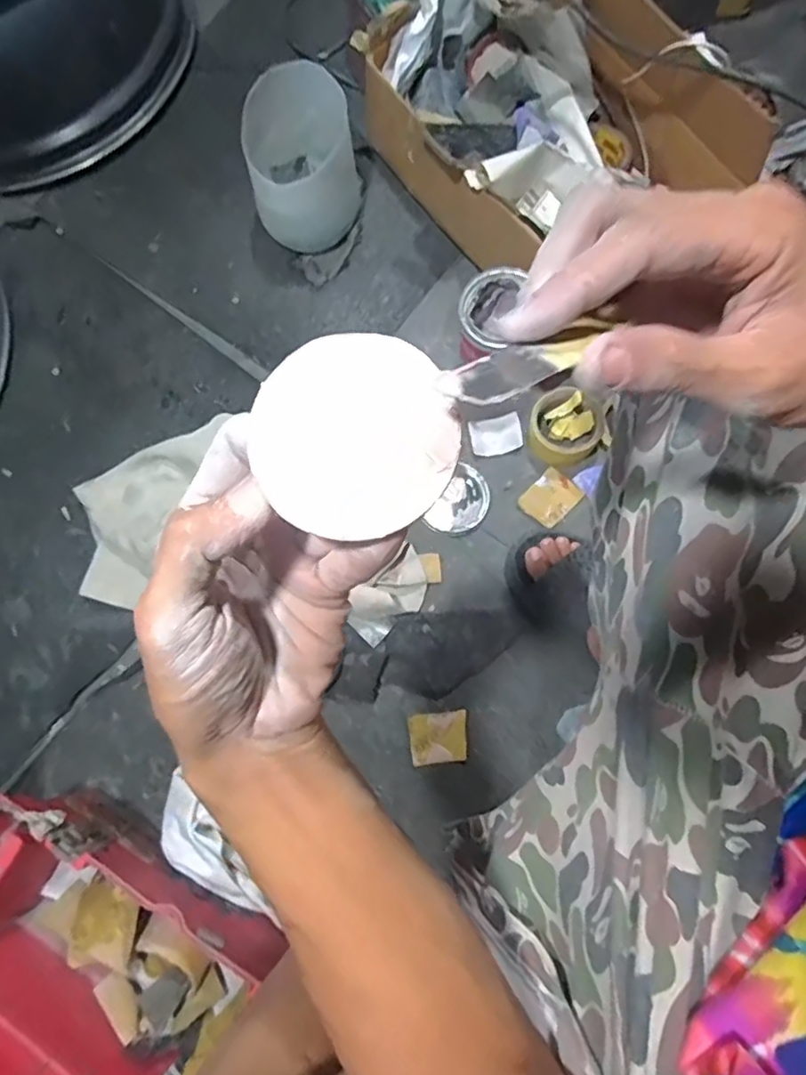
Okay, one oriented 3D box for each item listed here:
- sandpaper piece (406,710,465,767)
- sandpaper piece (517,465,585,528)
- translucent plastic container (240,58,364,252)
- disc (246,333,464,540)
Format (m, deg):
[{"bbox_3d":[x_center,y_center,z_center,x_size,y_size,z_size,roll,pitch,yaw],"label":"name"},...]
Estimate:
[{"bbox_3d":[0.043,0.238,0.712,0.066,0.005,0.056,-8,76,1],"label":"sandpaper piece"},{"bbox_3d":[0.188,-0.050,0.761,0.057,0.007,0.067,44,85,1],"label":"sandpaper piece"},{"bbox_3d":[-0.134,-0.510,0.816,0.140,0.177,0.147,-10,76,-1],"label":"translucent plastic container"},{"bbox_3d":[-0.015,-0.032,0.188,0.062,0.006,0.063,0,76,2],"label":"disc"}]

